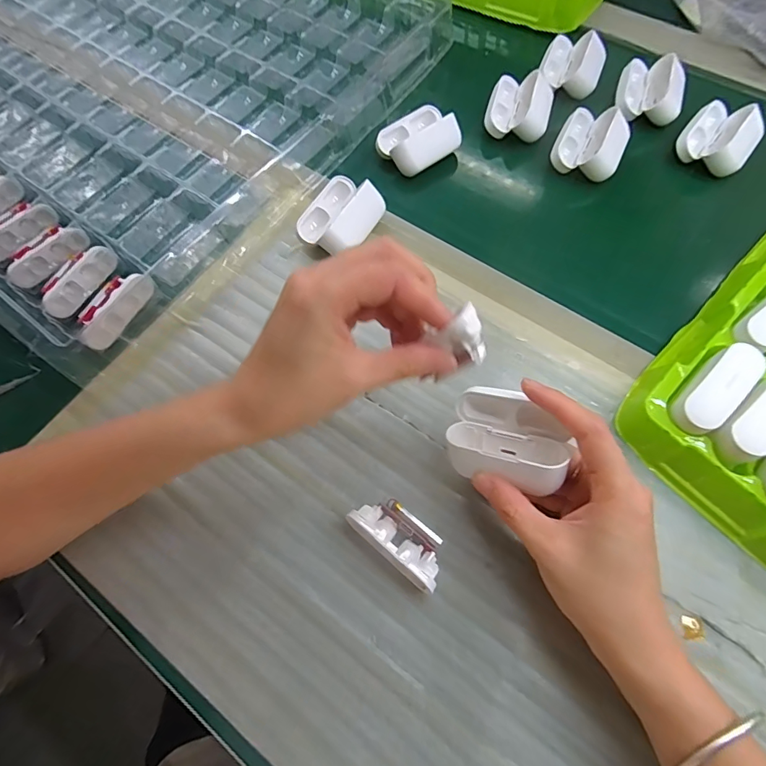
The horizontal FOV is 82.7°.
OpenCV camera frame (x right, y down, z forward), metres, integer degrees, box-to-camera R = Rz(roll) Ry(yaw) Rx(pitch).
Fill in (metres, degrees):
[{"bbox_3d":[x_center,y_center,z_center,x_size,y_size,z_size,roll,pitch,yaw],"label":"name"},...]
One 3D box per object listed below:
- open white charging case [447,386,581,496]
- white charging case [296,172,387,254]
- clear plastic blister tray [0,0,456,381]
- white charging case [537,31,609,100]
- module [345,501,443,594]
[{"bbox_3d":[0.072,0.032,0.248,0.065,0.032,0.050,19,94,25],"label":"open white charging case"},{"bbox_3d":[-0.032,-0.131,0.339,0.049,0.027,0.064,33,74,13],"label":"white charging case"},{"bbox_3d":[-0.259,-0.302,0.411,0.478,0.031,0.440,34,74,14],"label":"clear plastic blister tray"},{"bbox_3d":[0.177,-0.299,0.400,0.053,0.024,0.060,21,72,10],"label":"white charging case"},{"bbox_3d":[0.010,0.091,0.256,0.060,0.016,0.029,38,75,15],"label":"module"}]

